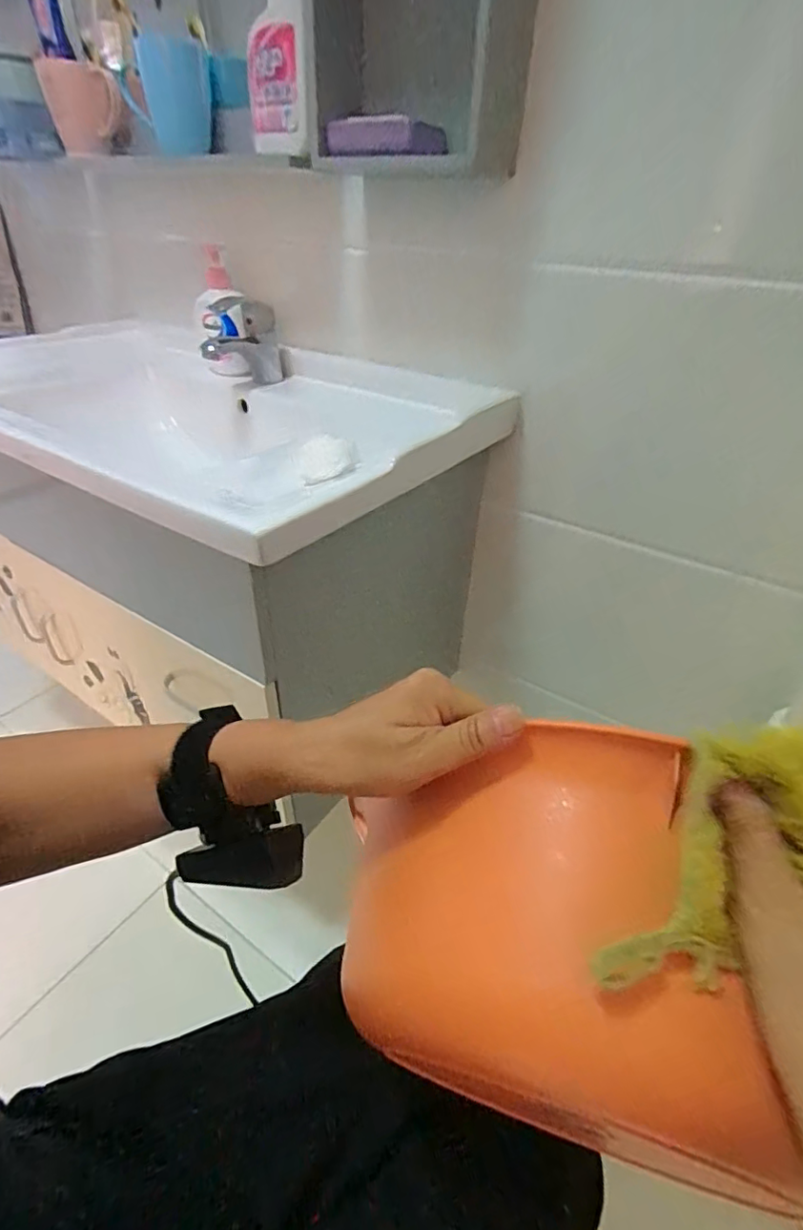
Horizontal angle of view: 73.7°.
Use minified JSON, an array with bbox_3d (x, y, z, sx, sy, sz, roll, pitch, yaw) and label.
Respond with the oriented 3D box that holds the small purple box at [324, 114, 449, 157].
[{"bbox_3d":[-0.018,-0.533,0.595,0.138,0.032,0.023,12,37,12],"label":"small purple box"}]

